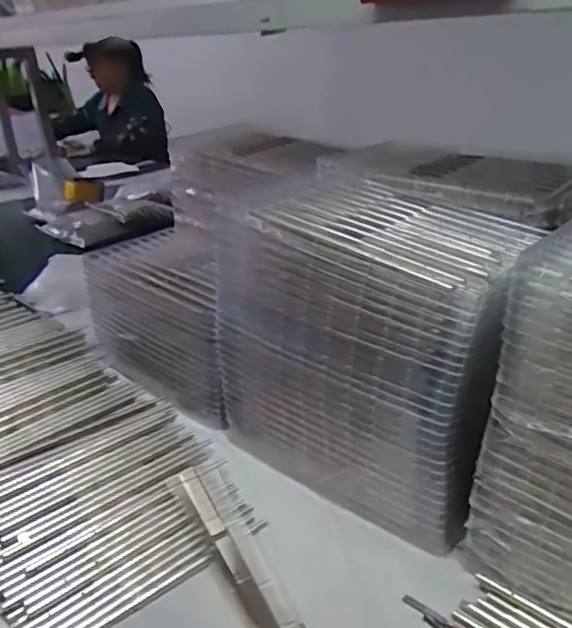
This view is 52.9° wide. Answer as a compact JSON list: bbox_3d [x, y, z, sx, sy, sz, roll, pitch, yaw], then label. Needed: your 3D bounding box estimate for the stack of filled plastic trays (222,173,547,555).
[{"bbox_3d":[0.096,0.021,0.605,0.294,0.271,0.207,18,34,38],"label":"stack of filled plastic trays"}]

